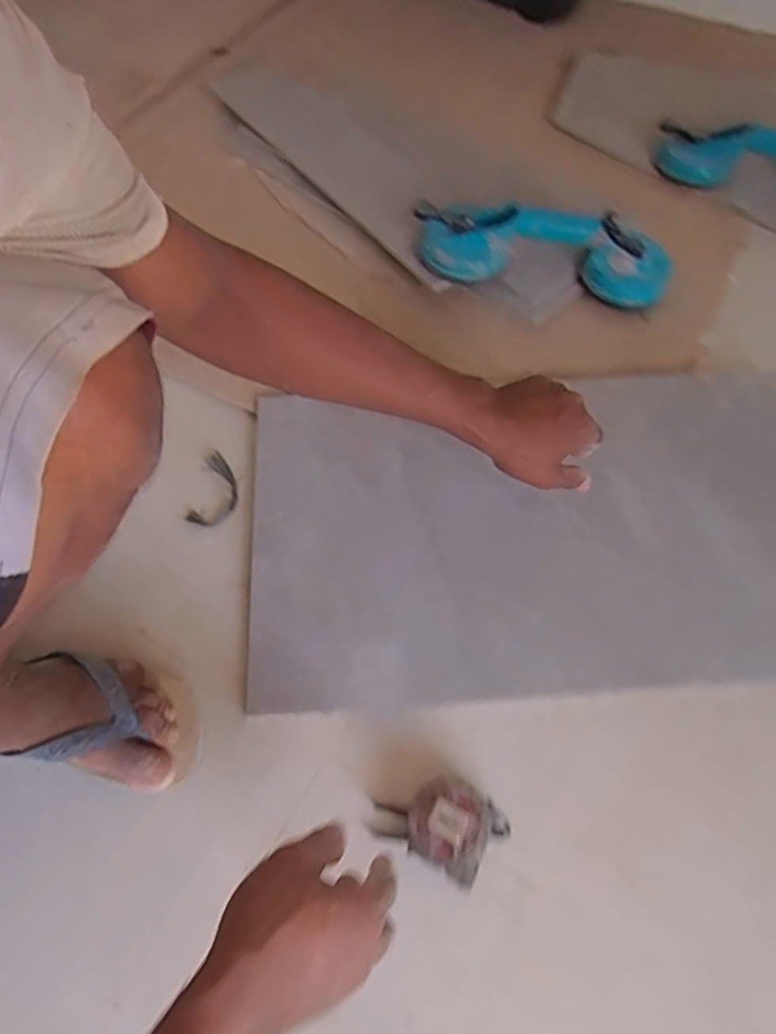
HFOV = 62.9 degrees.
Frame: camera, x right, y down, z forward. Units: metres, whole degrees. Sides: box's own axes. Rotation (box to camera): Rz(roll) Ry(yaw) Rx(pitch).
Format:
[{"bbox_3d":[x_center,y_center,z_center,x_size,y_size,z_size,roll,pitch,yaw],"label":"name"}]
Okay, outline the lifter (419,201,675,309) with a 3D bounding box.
[{"bbox_3d":[0.189,-0.324,0.778,0.311,0.079,0.093,11,61,5],"label":"lifter"}]

